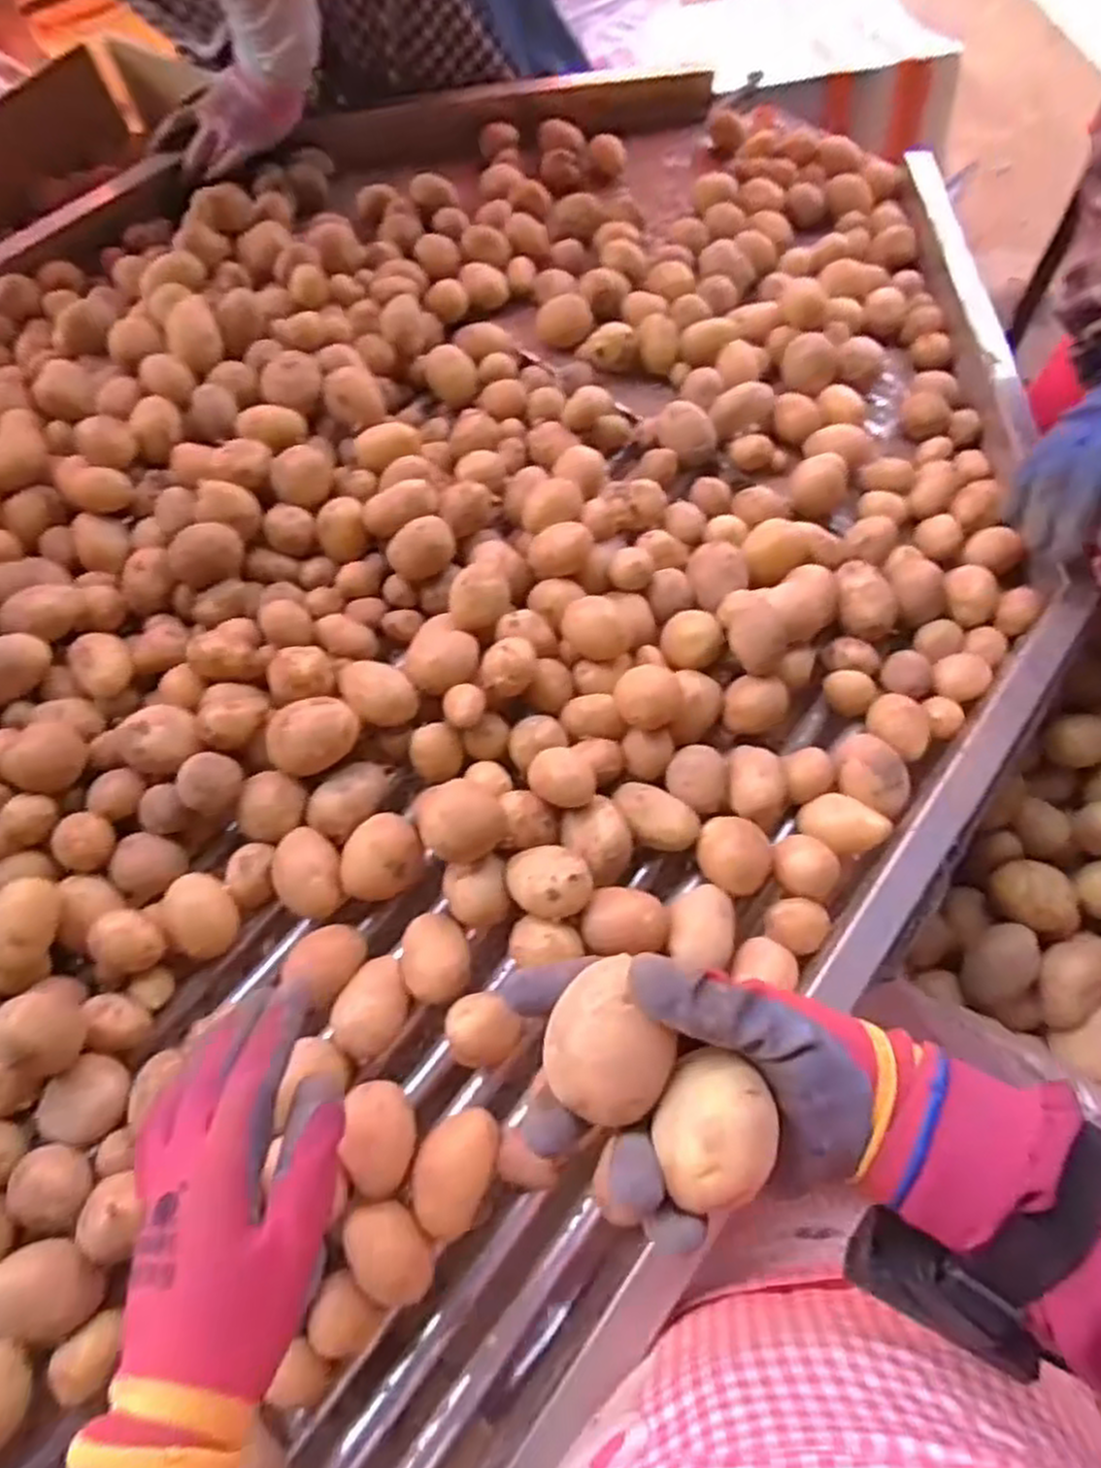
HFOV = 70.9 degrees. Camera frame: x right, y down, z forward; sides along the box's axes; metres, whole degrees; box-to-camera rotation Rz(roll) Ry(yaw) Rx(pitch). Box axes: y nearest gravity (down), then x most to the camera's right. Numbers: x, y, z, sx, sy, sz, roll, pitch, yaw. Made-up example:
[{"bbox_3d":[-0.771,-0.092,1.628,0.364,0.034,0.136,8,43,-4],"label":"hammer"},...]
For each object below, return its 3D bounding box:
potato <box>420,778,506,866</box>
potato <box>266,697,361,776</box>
[{"bbox_3d":[-0.055,0.056,0.487,0.047,0.043,0.053,38,75,15],"label":"potato"},{"bbox_3d":[-0.161,-0.001,0.521,0.059,0.034,0.046,-33,72,-10],"label":"potato"}]

